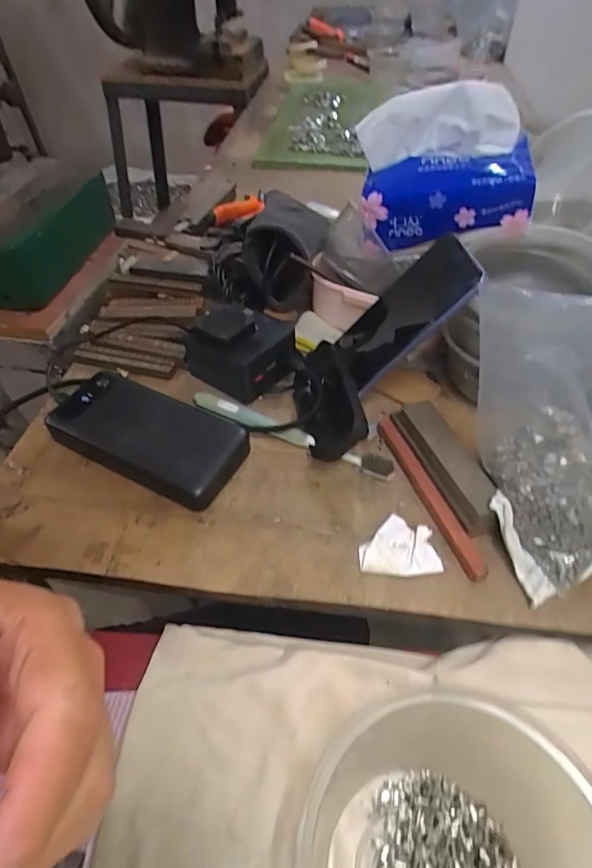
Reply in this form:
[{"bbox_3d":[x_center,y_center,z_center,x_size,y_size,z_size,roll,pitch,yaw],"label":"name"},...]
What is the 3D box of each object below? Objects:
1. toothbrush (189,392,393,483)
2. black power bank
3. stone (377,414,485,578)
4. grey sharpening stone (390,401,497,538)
[{"bbox_3d":[-0.007,-0.001,0.410,0.183,0.010,0.019,20,50,17],"label":"toothbrush"},{"bbox_3d":[-0.120,-0.001,0.400,0.156,0.024,0.073,21,50,18],"label":"black power bank"},{"bbox_3d":[0.097,0.039,0.373,0.015,0.011,0.152,-15,49,-14],"label":"stone"},{"bbox_3d":[0.114,0.020,0.377,0.034,0.029,0.118,-14,49,-13],"label":"grey sharpening stone"}]

